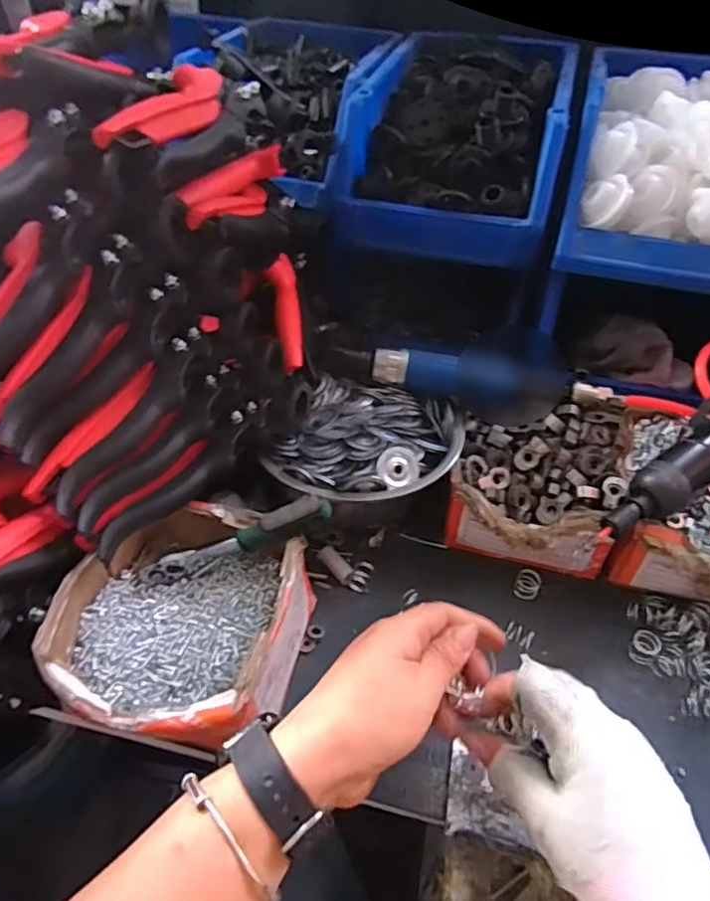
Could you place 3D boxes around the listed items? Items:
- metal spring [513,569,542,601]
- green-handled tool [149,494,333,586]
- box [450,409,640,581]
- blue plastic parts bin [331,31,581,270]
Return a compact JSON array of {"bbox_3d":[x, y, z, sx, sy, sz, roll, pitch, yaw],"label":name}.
[{"bbox_3d":[0.140,0.109,0.486,0.019,0.020,0.016,25,48,21],"label":"metal spring"},{"bbox_3d":[-0.085,0.065,0.438,0.143,0.026,0.022,-24,41,17],"label":"green-handled tool"},{"bbox_3d":[0.157,0.027,0.522,0.135,0.087,0.161,16,45,13],"label":"box"},{"bbox_3d":[0.118,-0.338,0.644,0.198,0.126,0.321,13,44,10],"label":"blue plastic parts bin"}]

